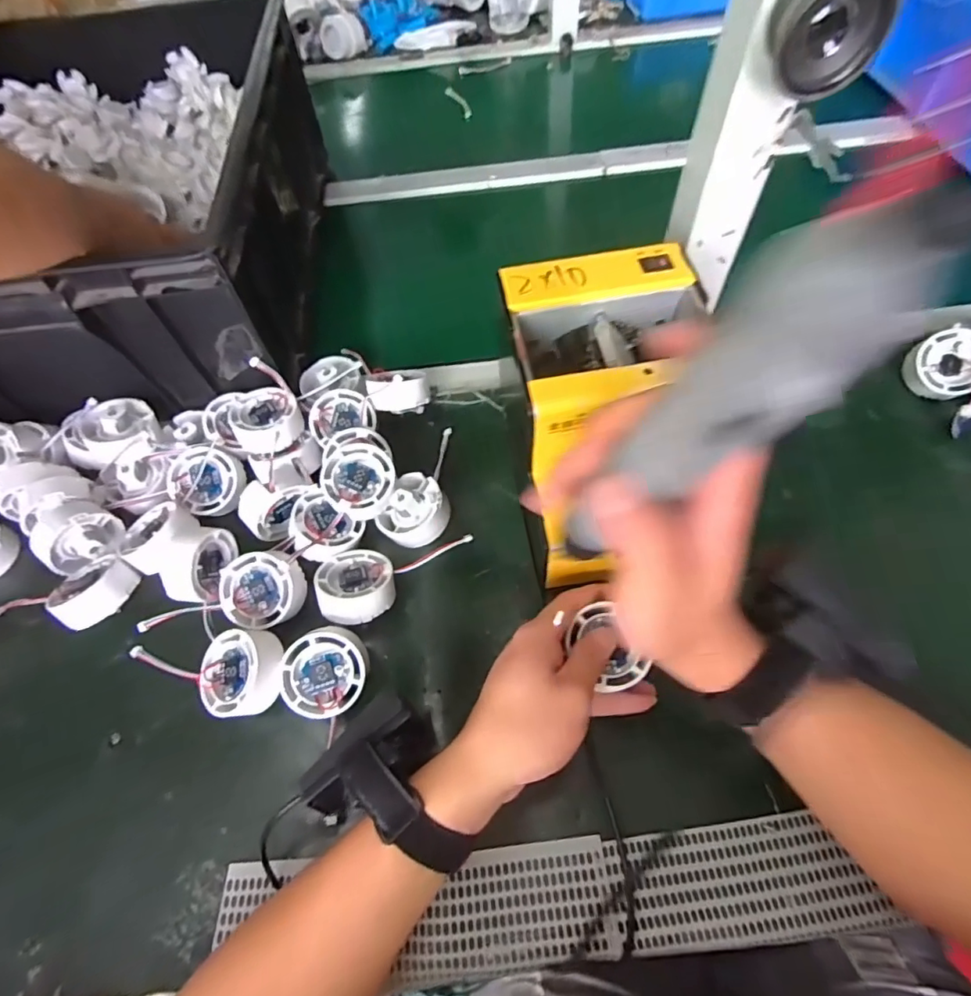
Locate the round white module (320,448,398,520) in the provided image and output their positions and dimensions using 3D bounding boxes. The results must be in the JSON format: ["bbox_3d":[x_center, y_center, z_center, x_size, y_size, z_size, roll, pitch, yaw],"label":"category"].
[{"bbox_3d":[-0.097,-0.010,0.412,0.053,0.021,0.053,2,77,-8],"label":"round white module"}]

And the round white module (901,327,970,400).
[{"bbox_3d":[0.394,-0.113,0.454,0.061,0.026,0.055,-43,72,4],"label":"round white module"}]

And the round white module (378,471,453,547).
[{"bbox_3d":[-0.052,0.009,0.411,0.051,0.018,0.055,-1,67,2],"label":"round white module"}]

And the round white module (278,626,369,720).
[{"bbox_3d":[-0.107,0.116,0.359,0.057,0.026,0.053,-37,89,-10],"label":"round white module"}]

